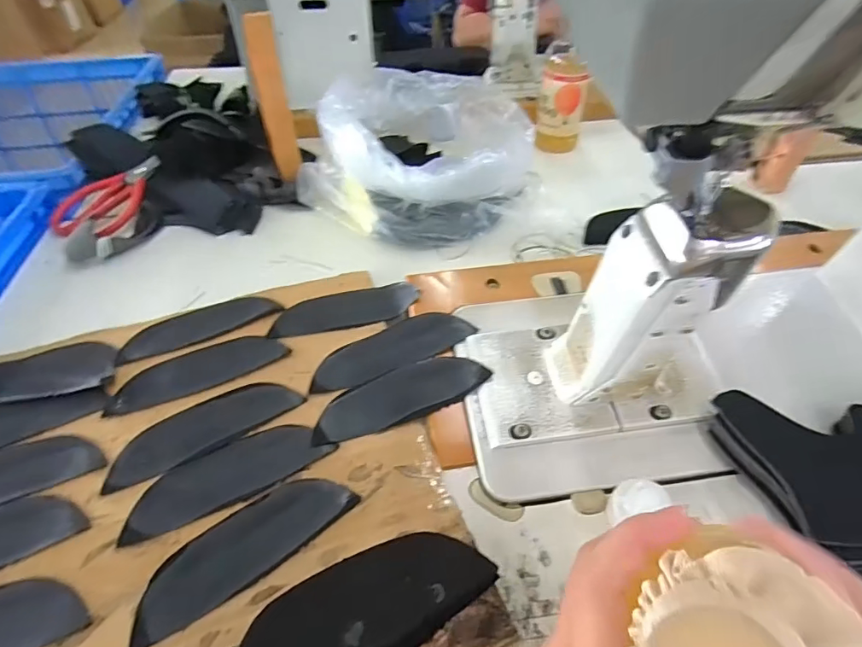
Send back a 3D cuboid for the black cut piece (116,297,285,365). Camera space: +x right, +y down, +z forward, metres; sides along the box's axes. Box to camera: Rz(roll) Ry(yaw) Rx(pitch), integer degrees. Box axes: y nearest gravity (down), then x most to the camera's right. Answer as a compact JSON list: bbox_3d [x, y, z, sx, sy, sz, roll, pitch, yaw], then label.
[{"bbox_3d":[-0.216,0.000,0.459,0.139,0.005,0.055,-17,43,-13],"label":"black cut piece"}]

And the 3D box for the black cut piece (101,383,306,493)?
[{"bbox_3d":[-0.177,0.079,0.380,0.141,0.004,0.052,-26,51,-22],"label":"black cut piece"}]

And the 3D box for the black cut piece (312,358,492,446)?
[{"bbox_3d":[-0.026,0.058,0.396,0.140,0.009,0.048,-21,53,-10],"label":"black cut piece"}]

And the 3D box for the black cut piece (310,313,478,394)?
[{"bbox_3d":[-0.036,0.021,0.428,0.141,0.006,0.050,-21,48,-8],"label":"black cut piece"}]

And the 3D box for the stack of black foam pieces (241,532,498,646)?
[{"bbox_3d":[-0.038,0.167,0.275,0.149,0.035,0.056,-23,50,-20],"label":"stack of black foam pieces"}]

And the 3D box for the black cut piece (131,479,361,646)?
[{"bbox_3d":[-0.123,0.146,0.320,0.142,0.006,0.049,-30,55,-24],"label":"black cut piece"}]

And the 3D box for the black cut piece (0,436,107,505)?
[{"bbox_3d":[-0.317,0.114,0.351,0.139,0.007,0.047,-16,52,-13],"label":"black cut piece"}]

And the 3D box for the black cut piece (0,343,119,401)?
[{"bbox_3d":[-0.345,0.045,0.409,0.144,0.008,0.058,-10,47,-8],"label":"black cut piece"}]

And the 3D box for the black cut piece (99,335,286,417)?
[{"bbox_3d":[-0.199,0.037,0.419,0.141,0.007,0.049,-18,48,-16],"label":"black cut piece"}]

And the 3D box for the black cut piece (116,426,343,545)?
[{"bbox_3d":[-0.147,0.109,0.354,0.138,0.004,0.048,-21,49,-18],"label":"black cut piece"}]

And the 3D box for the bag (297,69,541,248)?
[{"bbox_3d":[-0.003,-0.203,0.584,0.246,0.115,0.218,26,51,23],"label":"bag"}]

